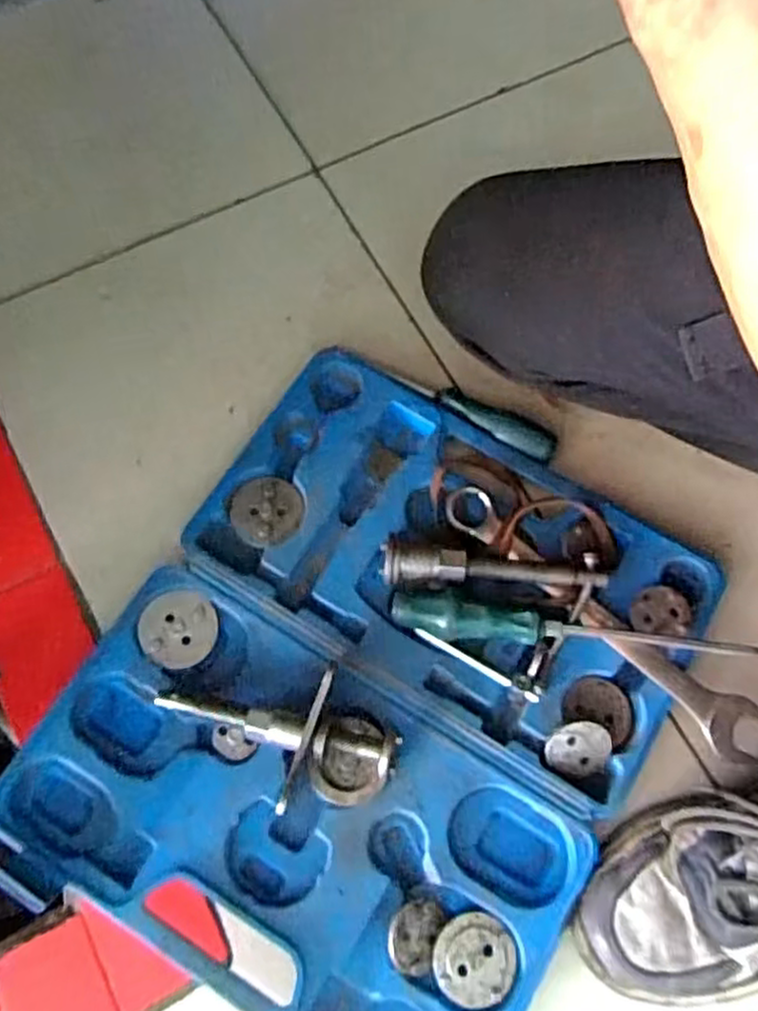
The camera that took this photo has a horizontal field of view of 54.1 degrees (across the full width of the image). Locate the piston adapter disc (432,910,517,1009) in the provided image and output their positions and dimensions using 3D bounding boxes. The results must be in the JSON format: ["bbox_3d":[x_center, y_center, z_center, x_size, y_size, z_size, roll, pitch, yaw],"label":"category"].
[{"bbox_3d":[0.059,0.276,0.451,0.050,0.009,0.049,0,70,-1],"label":"piston adapter disc"}]

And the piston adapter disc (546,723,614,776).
[{"bbox_3d":[0.132,0.159,0.487,0.042,0.007,0.036,2,70,0],"label":"piston adapter disc"}]

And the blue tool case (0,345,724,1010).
[{"bbox_3d":[-0.003,0.120,0.502,0.354,0.041,0.422,28,72,9],"label":"blue tool case"}]

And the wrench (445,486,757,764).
[{"bbox_3d":[0.149,0.076,0.510,0.257,0.016,0.041,38,74,12],"label":"wrench"}]

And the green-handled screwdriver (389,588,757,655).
[{"bbox_3d":[0.129,0.088,0.496,0.242,0.025,0.032,11,71,3],"label":"green-handled screwdriver"}]

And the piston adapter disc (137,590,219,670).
[{"bbox_3d":[-0.137,0.084,0.505,0.051,0.004,0.051,2,70,-6],"label":"piston adapter disc"}]

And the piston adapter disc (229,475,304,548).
[{"bbox_3d":[-0.081,0.004,0.537,0.052,0.007,0.053,0,70,-1],"label":"piston adapter disc"}]

